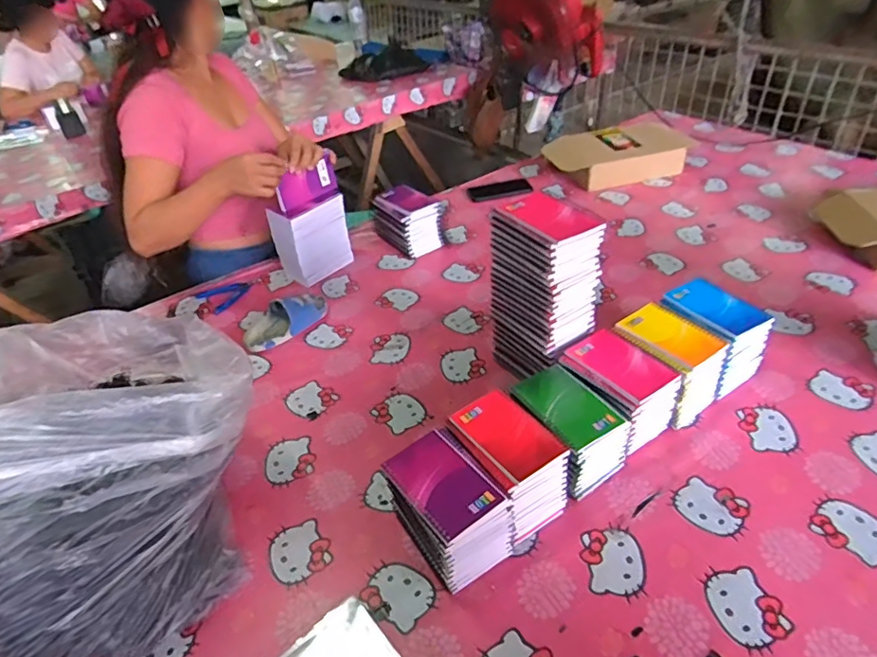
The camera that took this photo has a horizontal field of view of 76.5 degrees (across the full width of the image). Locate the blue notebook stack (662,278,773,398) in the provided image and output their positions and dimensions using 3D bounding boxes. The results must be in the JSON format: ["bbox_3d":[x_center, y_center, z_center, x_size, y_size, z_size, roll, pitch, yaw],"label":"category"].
[{"bbox_3d":[0.422,0.015,0.874,0.106,0.128,0.144,-28,43,-26],"label":"blue notebook stack"}]

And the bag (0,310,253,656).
[{"bbox_3d":[-0.402,0.155,0.687,0.354,0.269,0.399,-20,40,-18],"label":"bag"}]

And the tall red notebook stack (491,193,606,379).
[{"bbox_3d":[0.157,-0.050,0.835,0.096,0.265,0.138,-30,44,-28],"label":"tall red notebook stack"}]

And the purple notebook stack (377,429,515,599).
[{"bbox_3d":[0.018,0.221,0.660,0.107,0.129,0.150,-29,44,-27],"label":"purple notebook stack"}]

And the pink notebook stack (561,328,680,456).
[{"bbox_3d":[0.252,0.092,0.797,0.102,0.121,0.132,-27,43,-25],"label":"pink notebook stack"}]

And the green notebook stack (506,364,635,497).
[{"bbox_3d":[0.174,0.138,0.754,0.105,0.112,0.134,-26,42,-24],"label":"green notebook stack"}]

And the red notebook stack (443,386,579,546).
[{"bbox_3d":[0.088,0.175,0.716,0.112,0.119,0.140,-27,43,-25],"label":"red notebook stack"}]

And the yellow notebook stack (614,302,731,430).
[{"bbox_3d":[0.340,0.053,0.832,0.103,0.124,0.137,-26,42,-23],"label":"yellow notebook stack"}]

